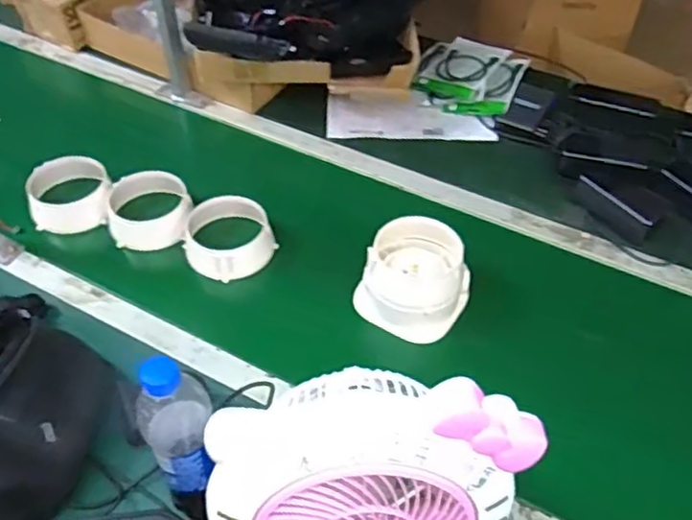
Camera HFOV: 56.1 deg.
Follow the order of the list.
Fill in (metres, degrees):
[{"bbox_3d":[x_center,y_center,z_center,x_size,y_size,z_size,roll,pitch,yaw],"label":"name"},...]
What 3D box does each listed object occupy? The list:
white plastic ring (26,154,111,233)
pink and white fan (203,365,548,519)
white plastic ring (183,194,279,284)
[{"bbox_3d":[-0.421,-0.100,0.989,0.118,0.055,0.116,1,47,-1],"label":"white plastic ring"},{"bbox_3d":[0.017,0.198,0.580,0.253,0.257,0.140,3,47,1],"label":"pink and white fan"},{"bbox_3d":[-0.174,-0.033,0.941,0.118,0.059,0.112,1,48,-1],"label":"white plastic ring"}]

